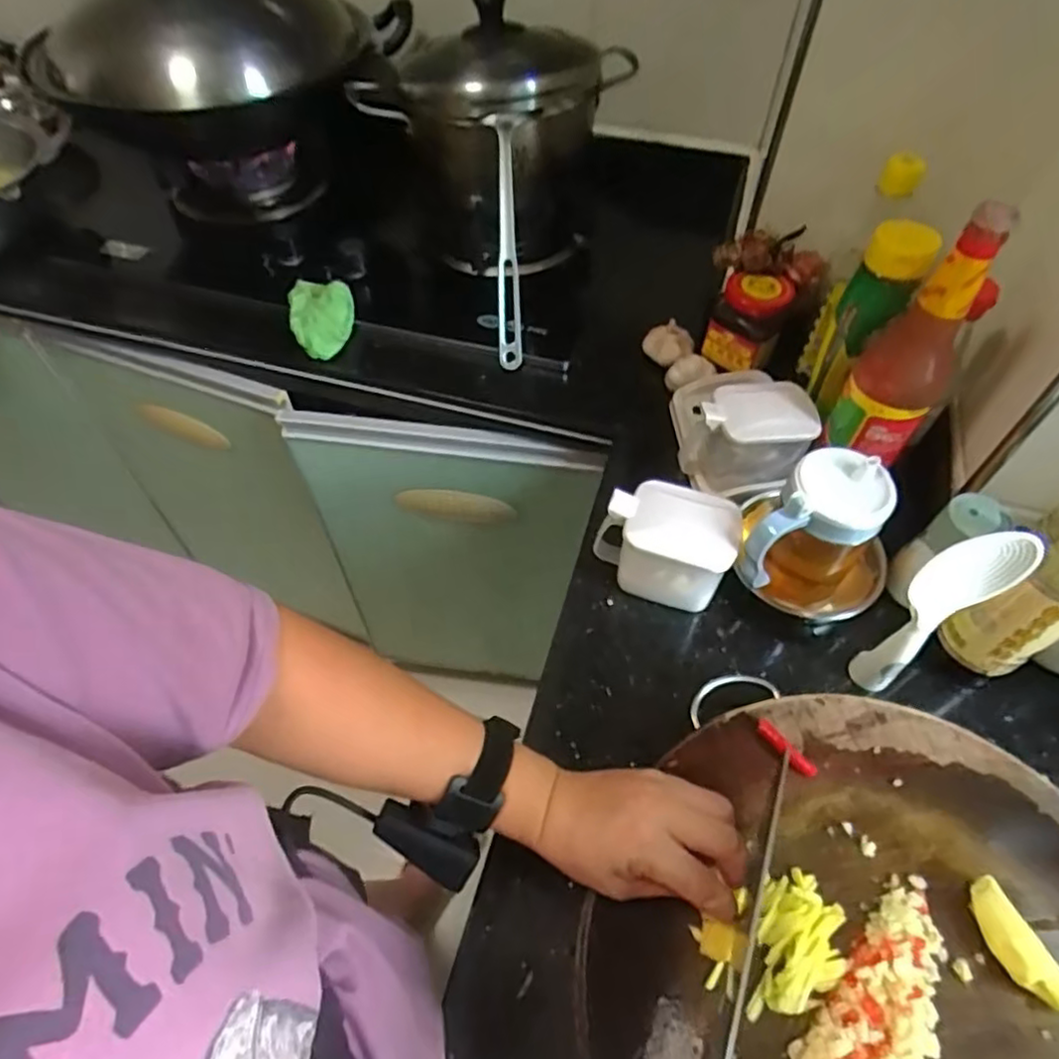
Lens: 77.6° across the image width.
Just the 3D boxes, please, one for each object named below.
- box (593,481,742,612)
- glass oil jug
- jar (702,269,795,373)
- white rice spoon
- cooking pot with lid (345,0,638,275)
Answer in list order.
[{"bbox_3d":[0.117,0.014,0.576,0.111,0.094,0.066,18,56,12],"label":"box"},{"bbox_3d":[0.244,0.015,0.547,0.123,0.131,0.101,-36,62,-23],"label":"glass oil jug"},{"bbox_3d":[0.239,-0.230,0.726,0.073,0.087,0.072,0,55,0],"label":"jar"},{"bbox_3d":[0.292,0.060,0.478,0.051,0.191,0.035,-22,58,-16],"label":"white rice spoon"},{"bbox_3d":[-0.041,-0.476,0.815,0.225,0.282,0.195,28,59,18],"label":"cooking pot with lid"}]

